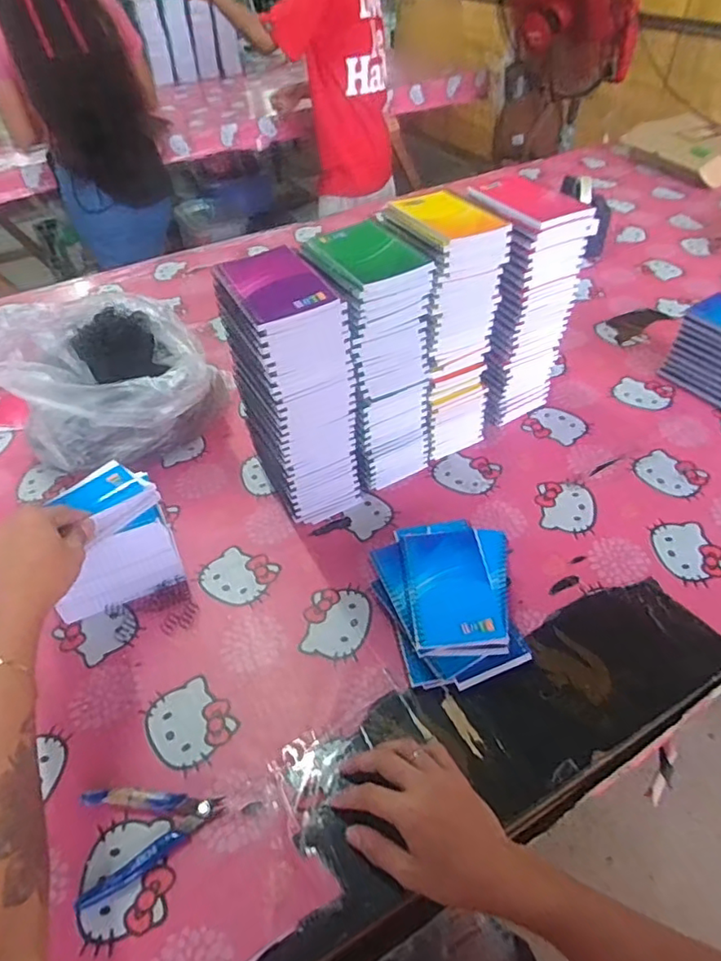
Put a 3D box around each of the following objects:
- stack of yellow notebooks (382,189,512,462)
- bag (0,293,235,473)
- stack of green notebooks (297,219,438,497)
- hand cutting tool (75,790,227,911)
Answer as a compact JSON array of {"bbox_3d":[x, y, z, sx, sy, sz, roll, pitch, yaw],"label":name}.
[{"bbox_3d":[0.100,-0.197,0.749,0.110,0.304,0.175,-17,46,-13],"label":"stack of yellow notebooks"},{"bbox_3d":[-0.341,-0.123,0.760,0.284,0.194,0.188,-7,45,-4],"label":"bag"},{"bbox_3d":[0.013,-0.135,0.692,0.110,0.290,0.122,-24,49,-19],"label":"stack of green notebooks"},{"bbox_3d":[-0.171,0.290,0.475,0.113,0.013,0.077,-8,45,-5],"label":"hand cutting tool"}]

